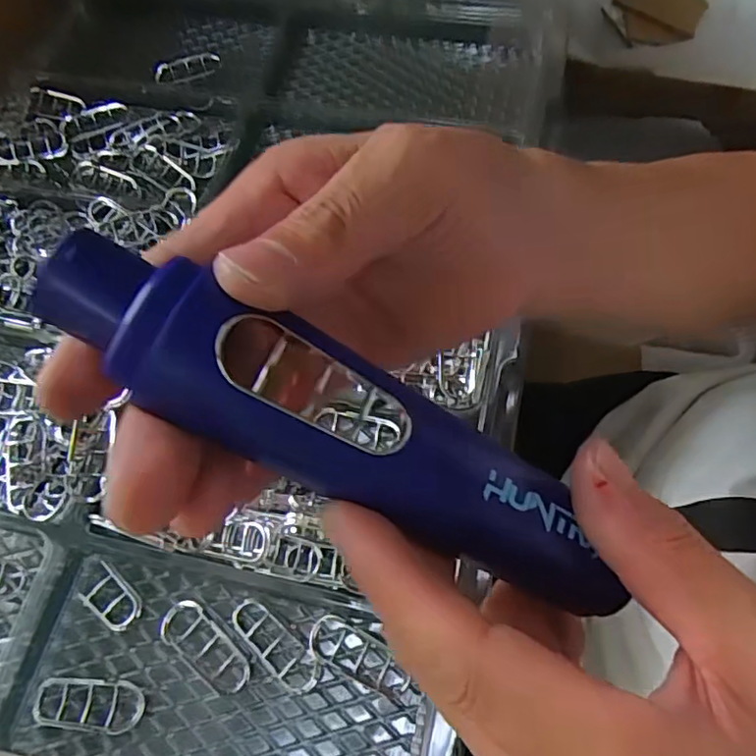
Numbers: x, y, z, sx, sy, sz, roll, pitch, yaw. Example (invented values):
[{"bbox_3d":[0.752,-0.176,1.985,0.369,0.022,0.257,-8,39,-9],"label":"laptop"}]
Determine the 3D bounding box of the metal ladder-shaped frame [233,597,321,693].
[{"bbox_3d":[-0.051,0.132,0.298,0.053,0.004,0.018,42,76,12],"label":"metal ladder-shaped frame"}]

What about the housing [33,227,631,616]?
[{"bbox_3d":[-0.002,0.013,0.153,0.163,0.018,0.036,30,66,-13],"label":"housing"}]

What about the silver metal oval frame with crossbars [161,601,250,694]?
[{"bbox_3d":[-0.085,0.134,0.300,0.052,0.006,0.023,35,72,17],"label":"silver metal oval frame with crossbars"}]

